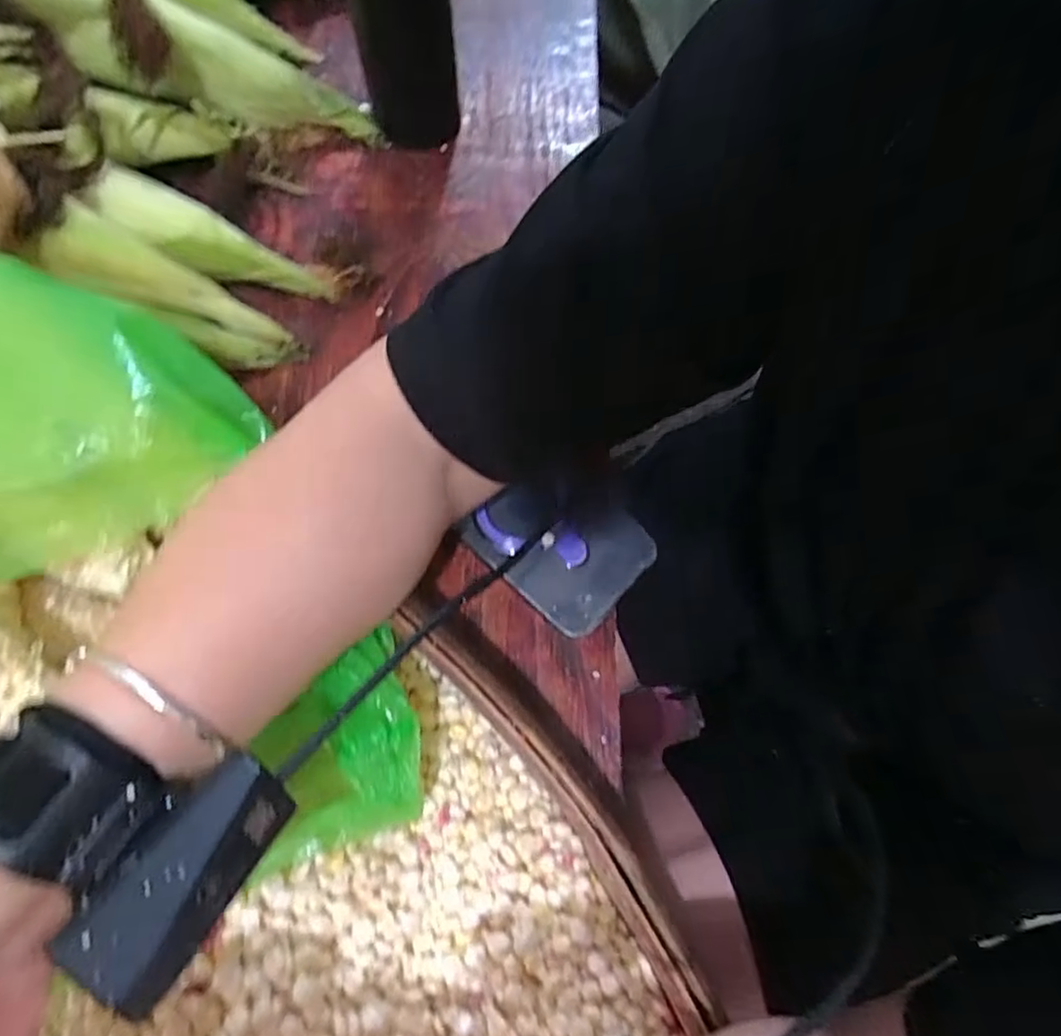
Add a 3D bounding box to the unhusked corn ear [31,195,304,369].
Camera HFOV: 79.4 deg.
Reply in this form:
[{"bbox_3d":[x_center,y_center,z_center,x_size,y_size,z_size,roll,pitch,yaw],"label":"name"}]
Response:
[{"bbox_3d":[-0.206,-0.131,0.378,0.140,0.037,0.041,28,73,-22],"label":"unhusked corn ear"}]

